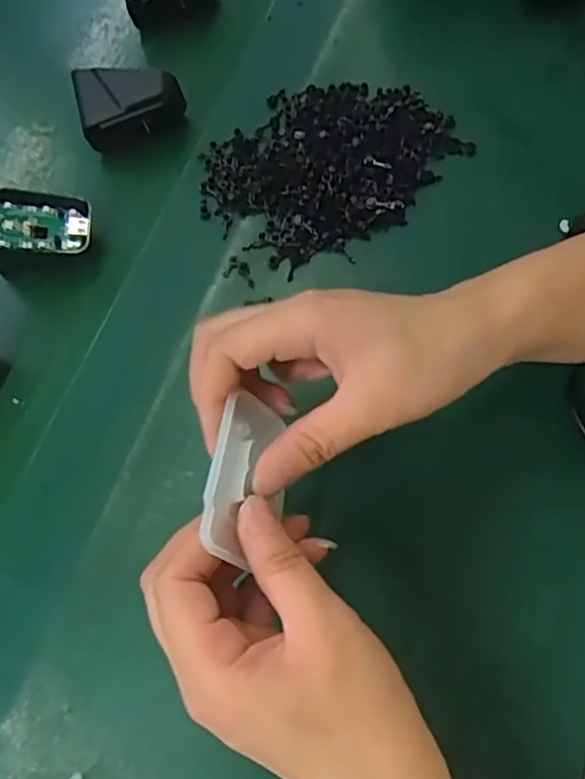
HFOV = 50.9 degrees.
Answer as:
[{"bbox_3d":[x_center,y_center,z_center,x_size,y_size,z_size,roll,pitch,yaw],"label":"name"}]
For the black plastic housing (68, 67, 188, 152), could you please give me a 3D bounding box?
[{"bbox_3d":[-0.106,-0.185,0.406,0.065,0.046,0.029,-8,64,-1],"label":"black plastic housing"}]

